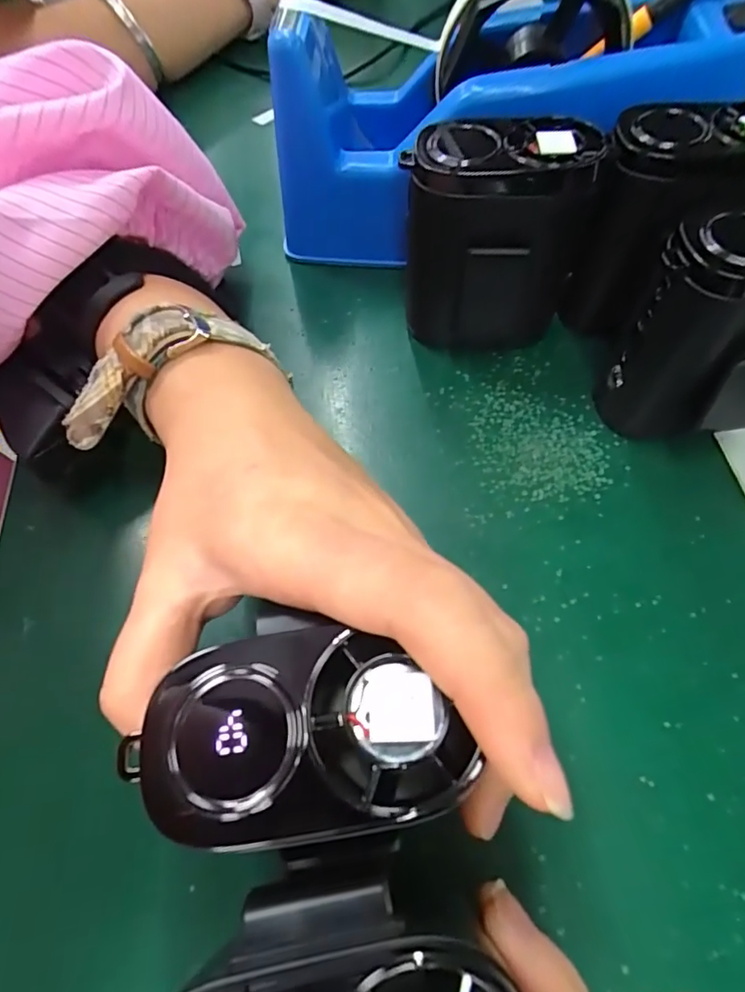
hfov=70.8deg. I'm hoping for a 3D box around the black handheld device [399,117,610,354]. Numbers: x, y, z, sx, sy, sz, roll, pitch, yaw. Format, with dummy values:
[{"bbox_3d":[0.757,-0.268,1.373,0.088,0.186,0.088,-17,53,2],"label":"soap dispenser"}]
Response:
[{"bbox_3d":[0.049,-0.101,0.217,0.065,0.085,0.038,14,61,10],"label":"black handheld device"}]

